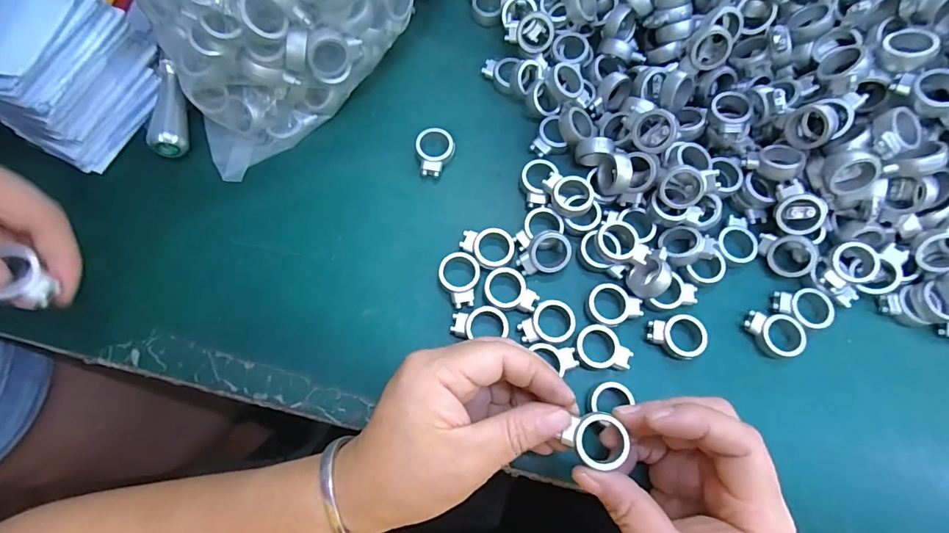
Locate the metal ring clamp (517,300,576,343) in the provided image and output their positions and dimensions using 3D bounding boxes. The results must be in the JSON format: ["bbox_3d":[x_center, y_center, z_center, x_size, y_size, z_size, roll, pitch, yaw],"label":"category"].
[{"bbox_3d":[0.044,0.035,0.269,0.034,0.005,0.025,-20,76,-6],"label":"metal ring clamp"}]

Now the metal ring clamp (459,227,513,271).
[{"bbox_3d":[0.008,-0.012,0.283,0.034,0.007,0.026,20,75,4],"label":"metal ring clamp"}]

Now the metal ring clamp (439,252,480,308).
[{"bbox_3d":[-0.009,0.008,0.276,0.025,0.006,0.034,-8,75,-3],"label":"metal ring clamp"}]

